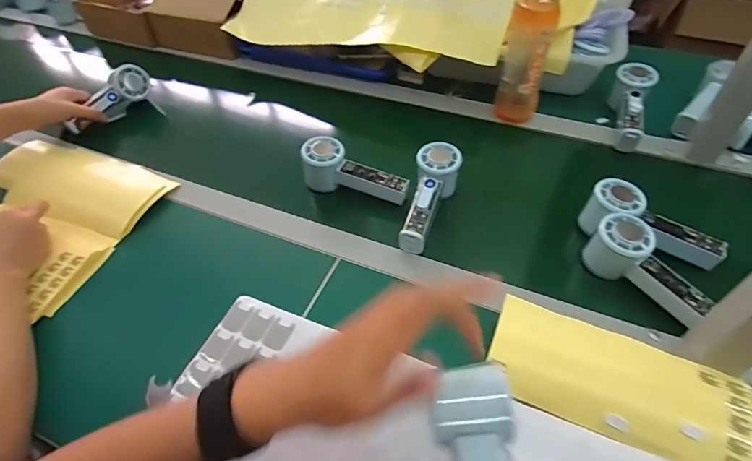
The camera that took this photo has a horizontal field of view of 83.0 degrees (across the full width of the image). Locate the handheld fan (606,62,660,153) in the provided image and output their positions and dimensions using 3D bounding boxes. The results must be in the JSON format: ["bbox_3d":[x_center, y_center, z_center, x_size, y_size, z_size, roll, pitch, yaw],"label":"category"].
[{"bbox_3d":[0.388,-0.183,0.649,0.054,0.059,0.155,12,66,14],"label":"handheld fan"}]

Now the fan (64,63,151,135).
[{"bbox_3d":[-0.457,-0.221,0.732,0.038,0.056,0.150,29,75,25],"label":"fan"}]

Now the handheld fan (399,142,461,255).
[{"bbox_3d":[0.068,-0.041,0.557,0.056,0.054,0.161,16,66,16],"label":"handheld fan"}]

